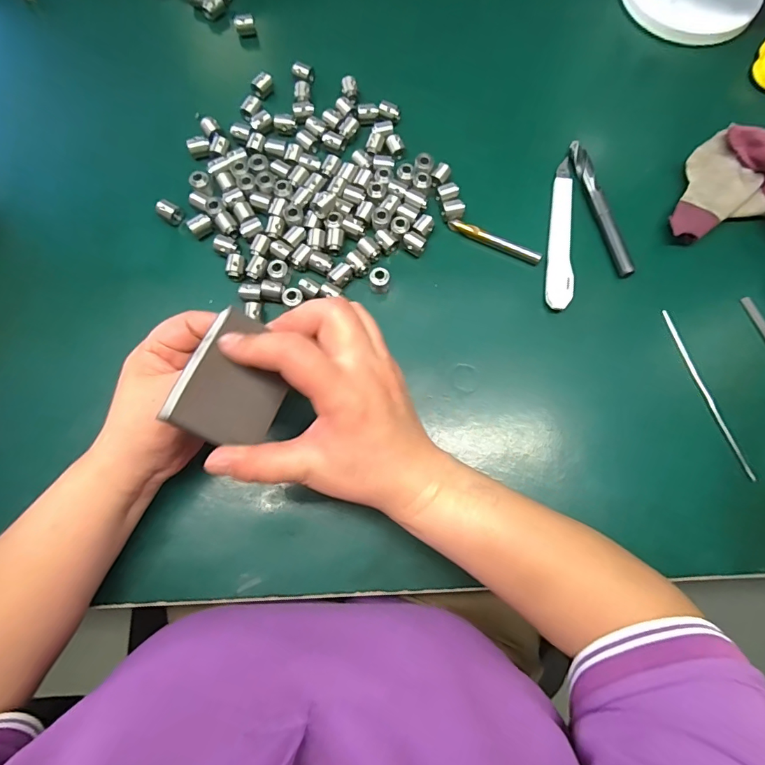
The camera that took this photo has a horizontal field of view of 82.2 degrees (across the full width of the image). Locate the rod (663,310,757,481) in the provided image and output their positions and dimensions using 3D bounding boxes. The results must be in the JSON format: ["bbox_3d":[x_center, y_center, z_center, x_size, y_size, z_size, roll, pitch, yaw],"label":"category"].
[{"bbox_3d":[0.255,0.007,0.344,0.009,0.004,0.142,-17,79,-4],"label":"rod"}]

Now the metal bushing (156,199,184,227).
[{"bbox_3d":[-0.179,-0.144,0.371,0.020,0.012,0.015,31,79,6],"label":"metal bushing"}]

